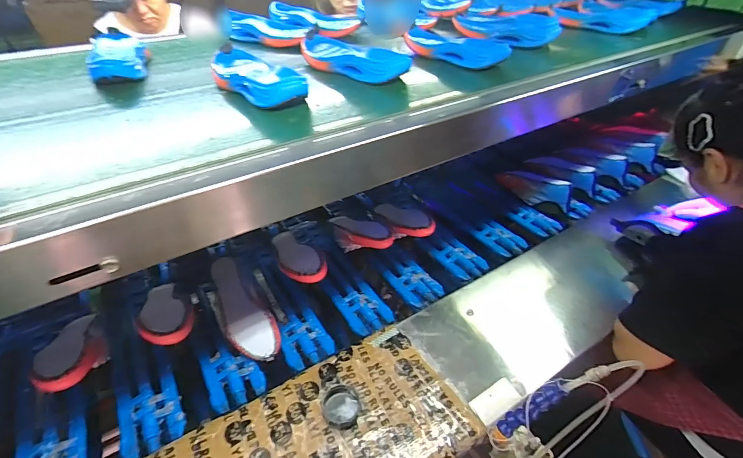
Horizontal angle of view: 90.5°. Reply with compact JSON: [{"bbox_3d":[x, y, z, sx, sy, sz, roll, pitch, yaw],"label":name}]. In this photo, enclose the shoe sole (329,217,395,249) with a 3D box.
[{"bbox_3d":[-0.040,0.003,0.856,0.068,0.033,0.232,-25,28,-28],"label":"shoe sole"}]

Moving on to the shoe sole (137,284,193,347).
[{"bbox_3d":[-0.381,0.146,0.674,0.083,0.024,0.205,-24,29,-27],"label":"shoe sole"}]

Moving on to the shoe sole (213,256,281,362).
[{"bbox_3d":[-0.257,0.156,0.729,0.079,0.023,0.224,-25,69,-28],"label":"shoe sole"}]

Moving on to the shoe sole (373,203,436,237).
[{"bbox_3d":[0.069,-0.026,0.908,0.066,0.030,0.219,-21,27,-24],"label":"shoe sole"}]

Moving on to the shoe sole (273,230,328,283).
[{"bbox_3d":[-0.171,0.052,0.796,0.077,0.027,0.220,-23,32,-26],"label":"shoe sole"}]

